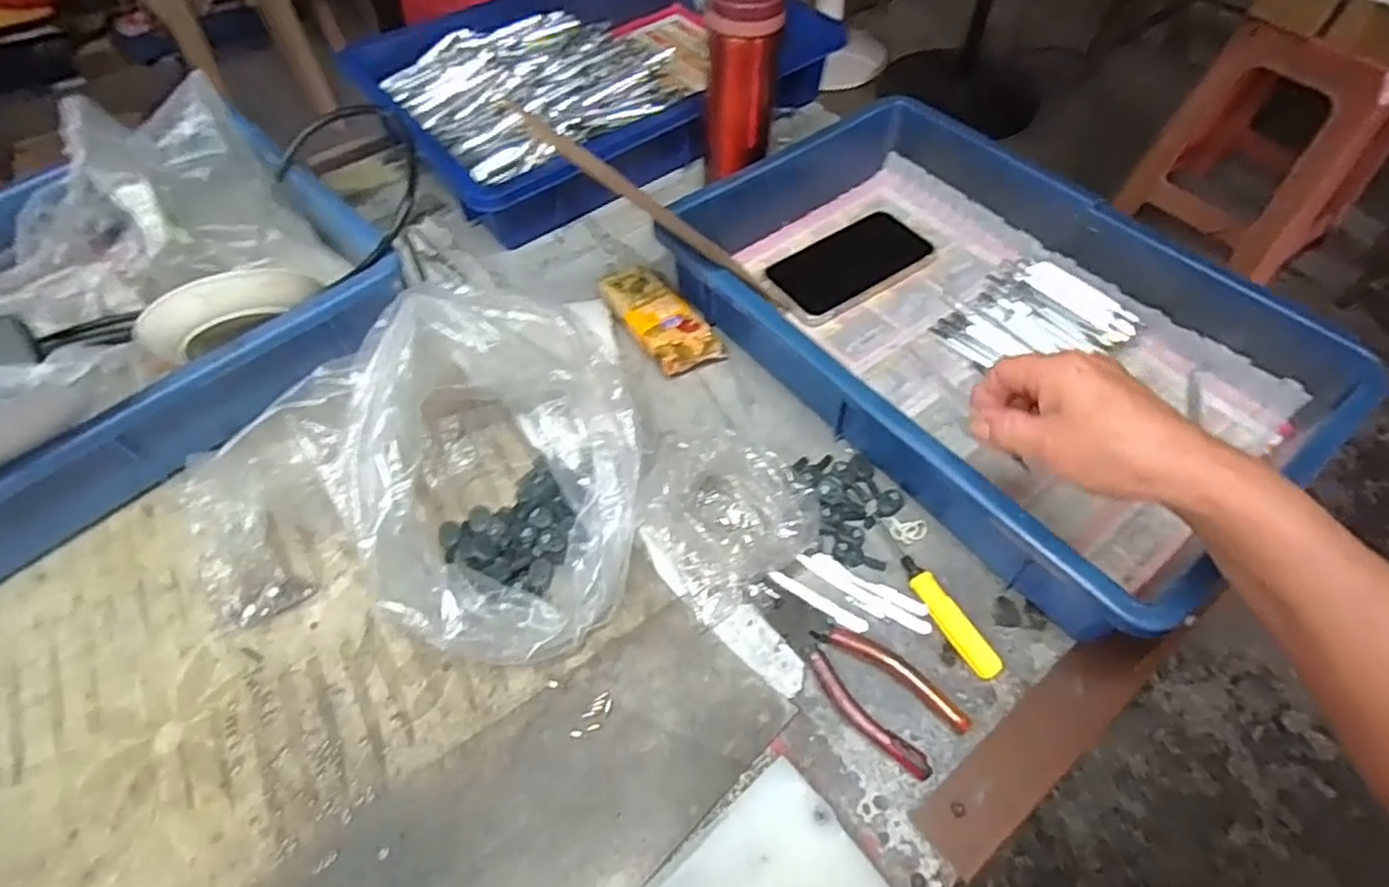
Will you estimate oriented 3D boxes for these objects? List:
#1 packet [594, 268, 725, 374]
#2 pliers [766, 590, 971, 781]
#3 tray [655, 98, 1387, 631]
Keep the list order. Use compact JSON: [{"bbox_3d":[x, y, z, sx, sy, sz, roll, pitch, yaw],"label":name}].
[{"bbox_3d":[-0.028,-0.103,0.561,0.056,0.025,0.107,-28,60,-18],"label":"packet"},{"bbox_3d":[0.095,0.135,0.408,0.124,0.009,0.050,37,63,23],"label":"pliers"},{"bbox_3d":[0.205,-0.090,0.517,0.287,0.082,0.427,-31,61,-19],"label":"tray"}]

